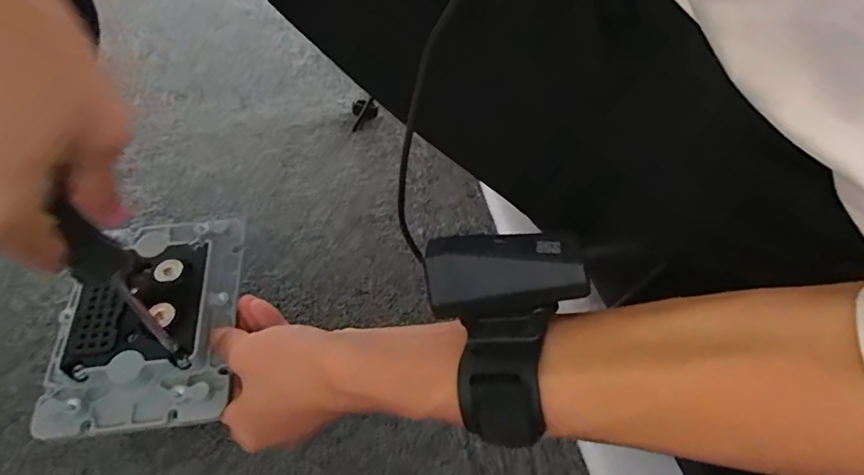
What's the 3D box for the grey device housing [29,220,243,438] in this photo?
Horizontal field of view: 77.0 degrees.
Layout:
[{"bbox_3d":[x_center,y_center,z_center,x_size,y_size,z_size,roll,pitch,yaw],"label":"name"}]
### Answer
[{"bbox_3d":[-0.191,0.046,0.359,0.109,0.030,0.150,-5,52,-5],"label":"grey device housing"}]

